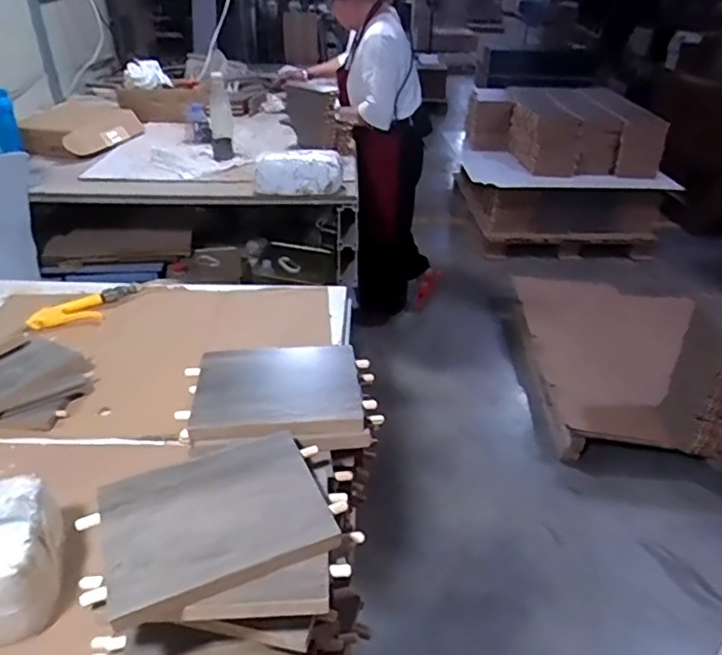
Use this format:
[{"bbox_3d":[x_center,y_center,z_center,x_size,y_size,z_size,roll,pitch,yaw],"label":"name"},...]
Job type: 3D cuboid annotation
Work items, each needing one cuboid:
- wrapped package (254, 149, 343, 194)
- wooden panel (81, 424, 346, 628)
[{"bbox_3d":[-0.175,-0.431,1.607,0.243,0.118,0.073,-3,34,-8],"label":"wrapped package"},{"bbox_3d":[-0.108,0.133,0.419,0.159,0.020,0.127,-12,36,-20],"label":"wooden panel"}]

